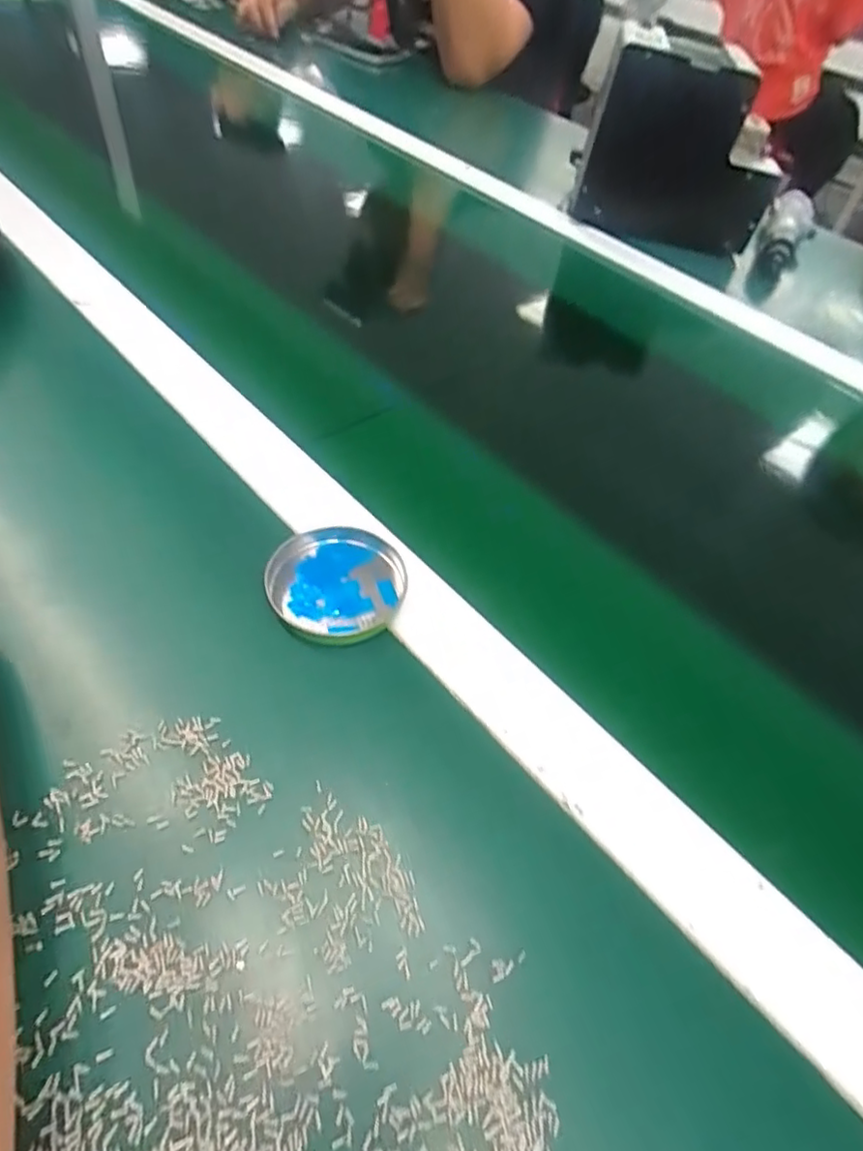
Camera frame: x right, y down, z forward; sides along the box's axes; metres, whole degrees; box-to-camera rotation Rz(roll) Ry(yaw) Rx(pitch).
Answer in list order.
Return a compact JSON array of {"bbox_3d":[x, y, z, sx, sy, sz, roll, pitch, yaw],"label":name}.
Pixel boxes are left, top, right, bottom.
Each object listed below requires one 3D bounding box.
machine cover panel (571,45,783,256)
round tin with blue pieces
[{"bbox_3d":[0.240,-0.393,0.595,0.175,0.147,0.018,16,53,6],"label":"machine cover panel"},{"bbox_3d":[-0.046,0.004,0.306,0.065,0.009,0.063,5,50,-5],"label":"round tin with blue pieces"}]

